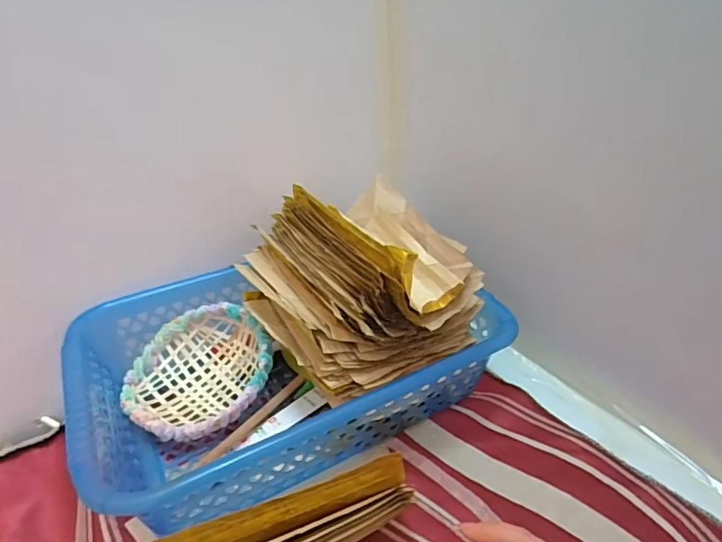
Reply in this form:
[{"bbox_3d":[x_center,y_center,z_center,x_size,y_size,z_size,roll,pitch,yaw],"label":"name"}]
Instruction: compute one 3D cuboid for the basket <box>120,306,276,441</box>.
[{"bbox_3d":[-0.147,0.093,0.432,0.134,0.045,0.136,-29,50,-15],"label":"basket"}]

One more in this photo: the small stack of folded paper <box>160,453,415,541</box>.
[{"bbox_3d":[-0.038,0.167,0.277,0.150,0.073,0.043,-11,32,-13],"label":"small stack of folded paper"}]

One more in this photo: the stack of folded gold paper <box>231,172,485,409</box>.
[{"bbox_3d":[-0.007,0.005,0.419,0.152,0.112,0.162,-23,36,-29],"label":"stack of folded gold paper"}]

